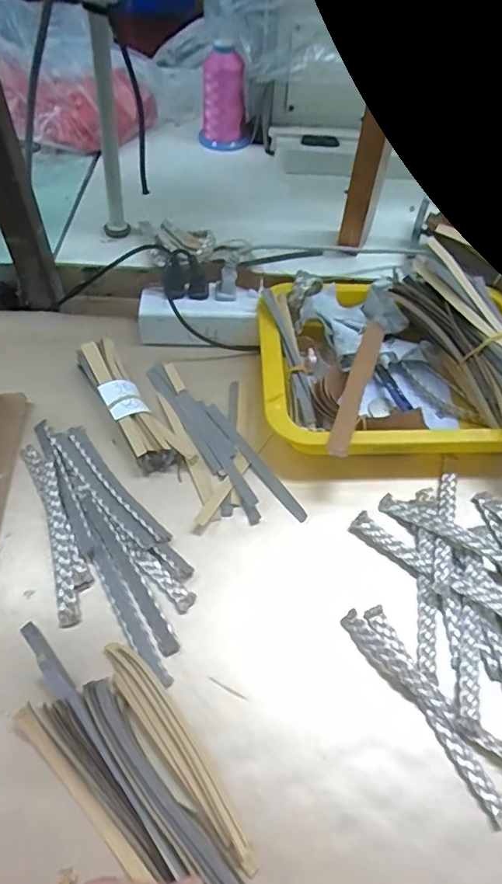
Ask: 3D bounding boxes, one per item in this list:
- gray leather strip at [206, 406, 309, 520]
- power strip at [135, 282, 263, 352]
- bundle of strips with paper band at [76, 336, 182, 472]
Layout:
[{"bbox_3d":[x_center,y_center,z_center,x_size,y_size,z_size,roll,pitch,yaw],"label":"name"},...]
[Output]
[{"bbox_3d":[0.003,0.016,0.441,0.012,0.007,0.132,-30,61,-22],"label":"gray leather strip"},{"bbox_3d":[-0.048,-0.123,0.509,0.127,0.034,0.058,6,54,1],"label":"power strip"},{"bbox_3d":[-0.108,-0.033,0.453,0.033,0.027,0.138,-26,59,-20],"label":"bundle of strips with paper band"}]

